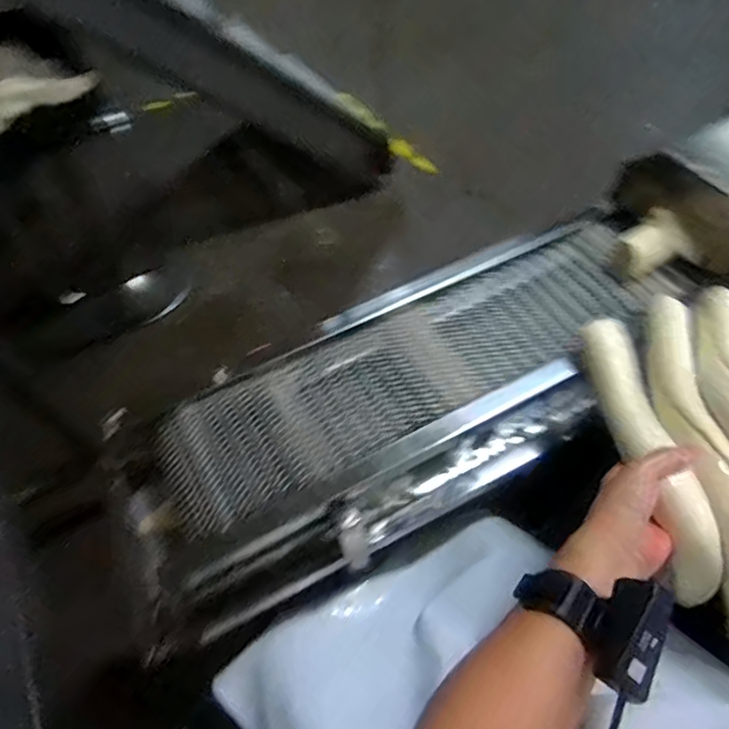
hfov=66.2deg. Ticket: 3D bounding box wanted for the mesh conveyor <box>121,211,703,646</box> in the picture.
[{"bbox_3d":[0.083,0.040,0.713,0.618,0.159,0.224,-29,58,-15],"label":"mesh conveyor"}]

